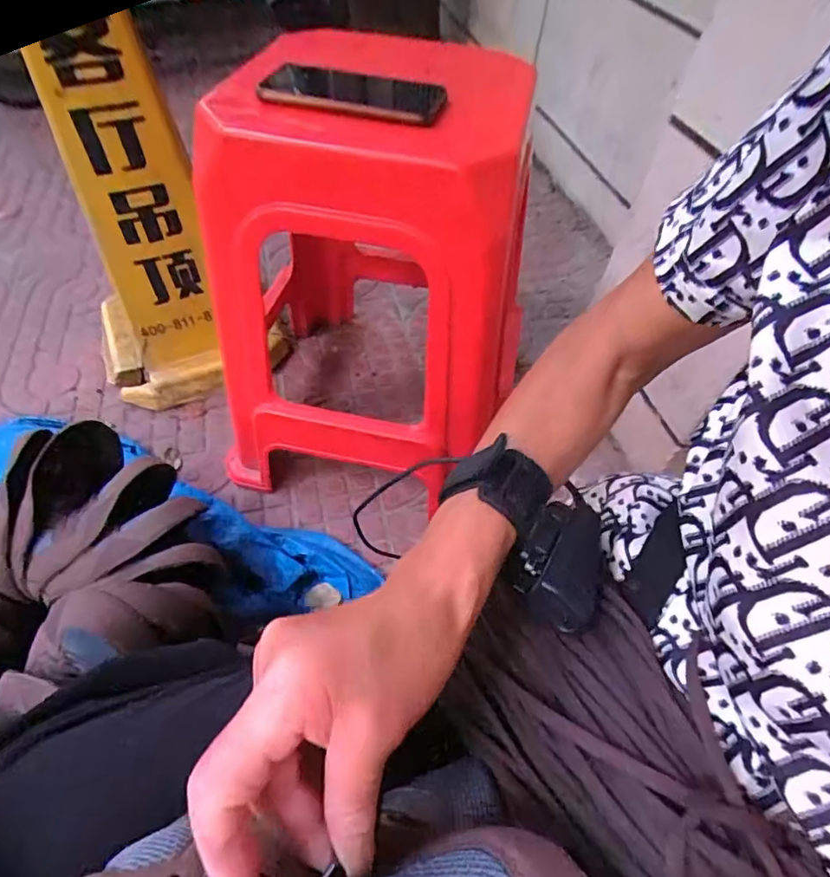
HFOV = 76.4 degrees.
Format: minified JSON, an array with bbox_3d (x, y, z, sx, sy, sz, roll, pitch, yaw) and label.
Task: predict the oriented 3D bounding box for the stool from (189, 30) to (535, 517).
[{"bbox_3d":[-0.067,-0.197,0.701,0.335,0.505,0.384,6,51,-2],"label":"stool"}]

